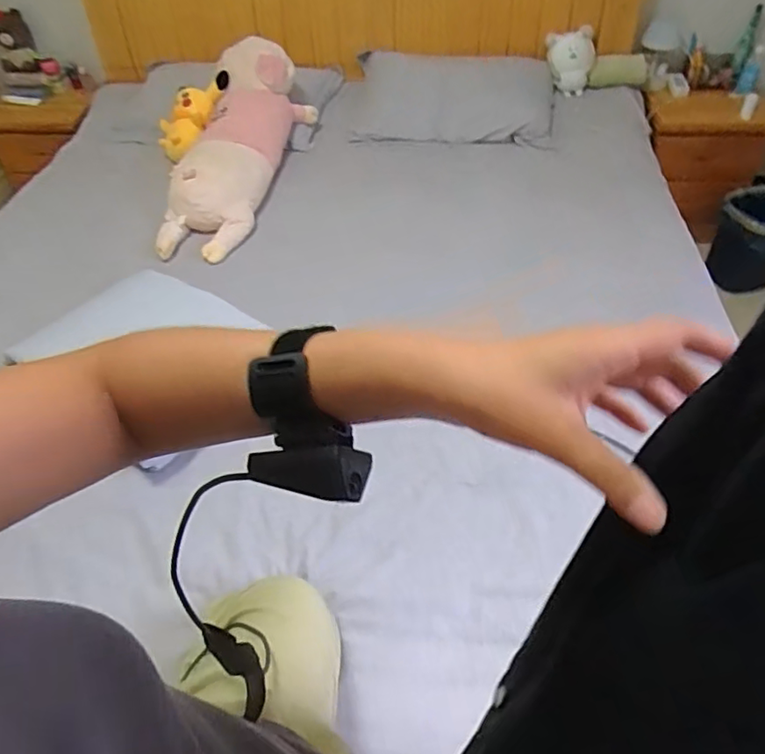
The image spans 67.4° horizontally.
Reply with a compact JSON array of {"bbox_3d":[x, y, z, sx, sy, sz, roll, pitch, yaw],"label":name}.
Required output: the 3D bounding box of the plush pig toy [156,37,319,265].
[{"bbox_3d":[-0.416,-0.648,1.645,0.268,0.289,0.742,5,49,7],"label":"plush pig toy"}]

